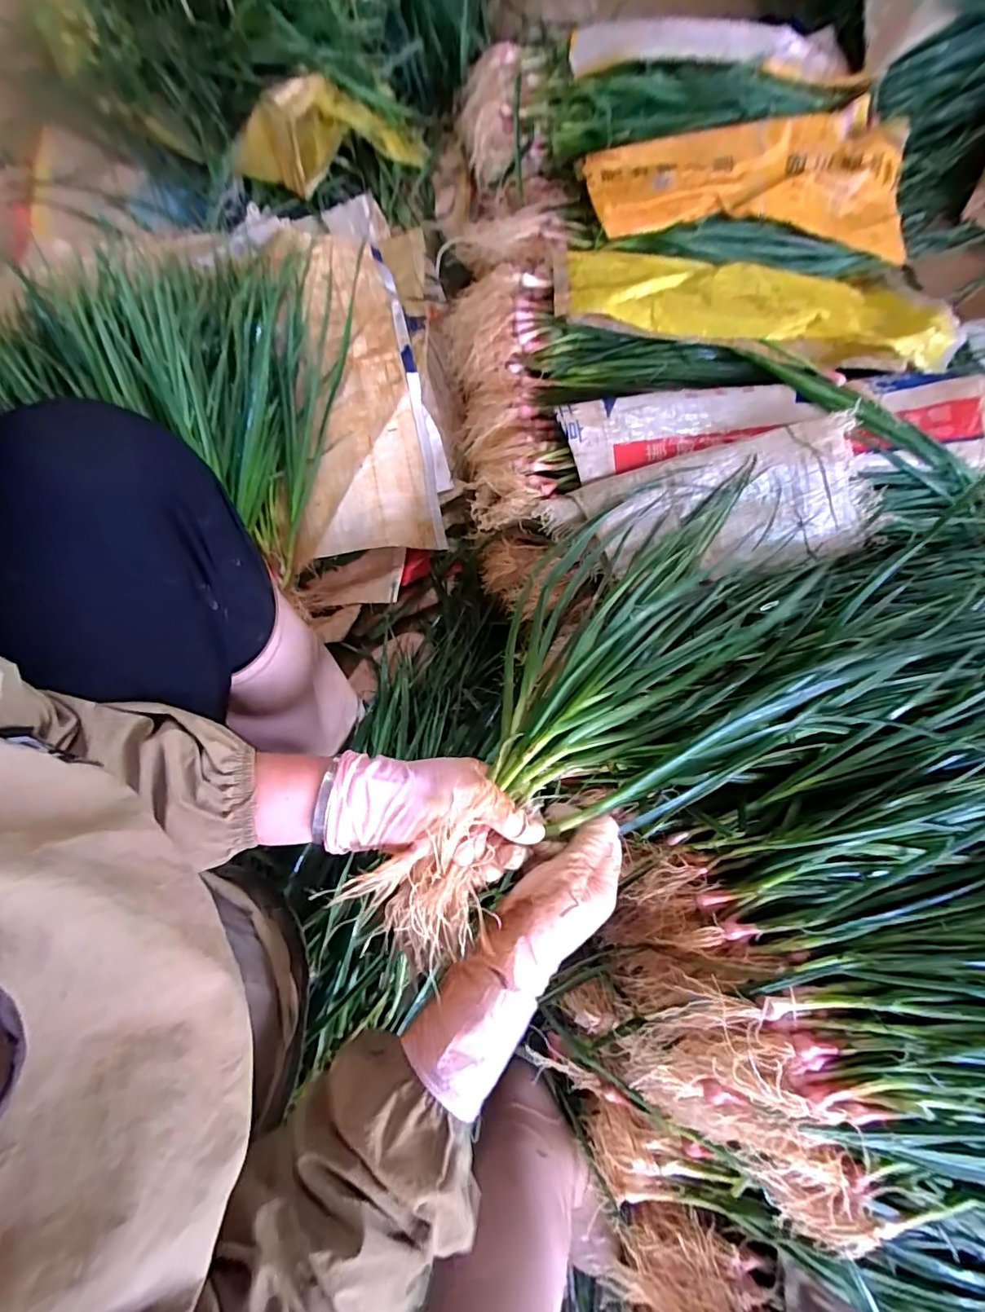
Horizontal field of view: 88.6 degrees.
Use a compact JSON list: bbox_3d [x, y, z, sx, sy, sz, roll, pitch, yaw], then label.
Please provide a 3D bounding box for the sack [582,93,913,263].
[{"bbox_3d":[0.405,-0.746,0.783,0.495,0.049,0.215,-3,79,-1],"label":"sack"}]

